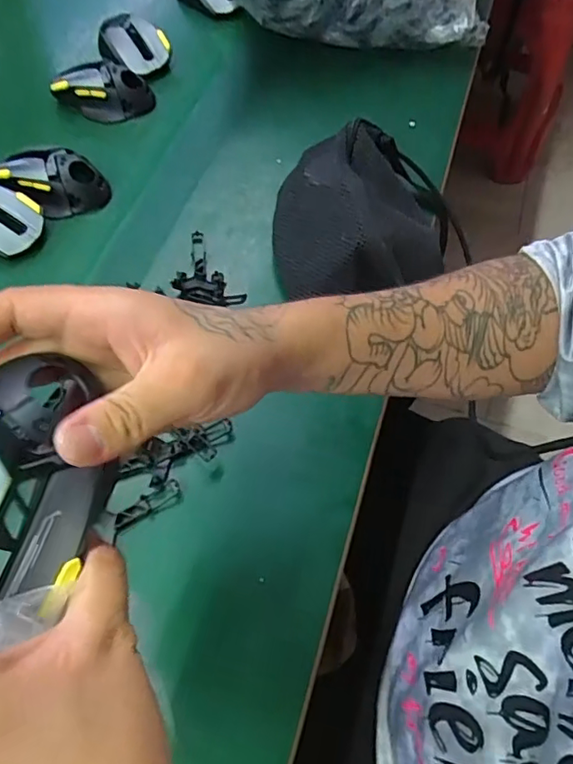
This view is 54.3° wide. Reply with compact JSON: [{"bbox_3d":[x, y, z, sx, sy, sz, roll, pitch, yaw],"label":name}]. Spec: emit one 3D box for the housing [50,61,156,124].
[{"bbox_3d":[-0.209,-0.325,0.627,0.106,0.042,0.055,-1,62,-2],"label":"housing"}]

